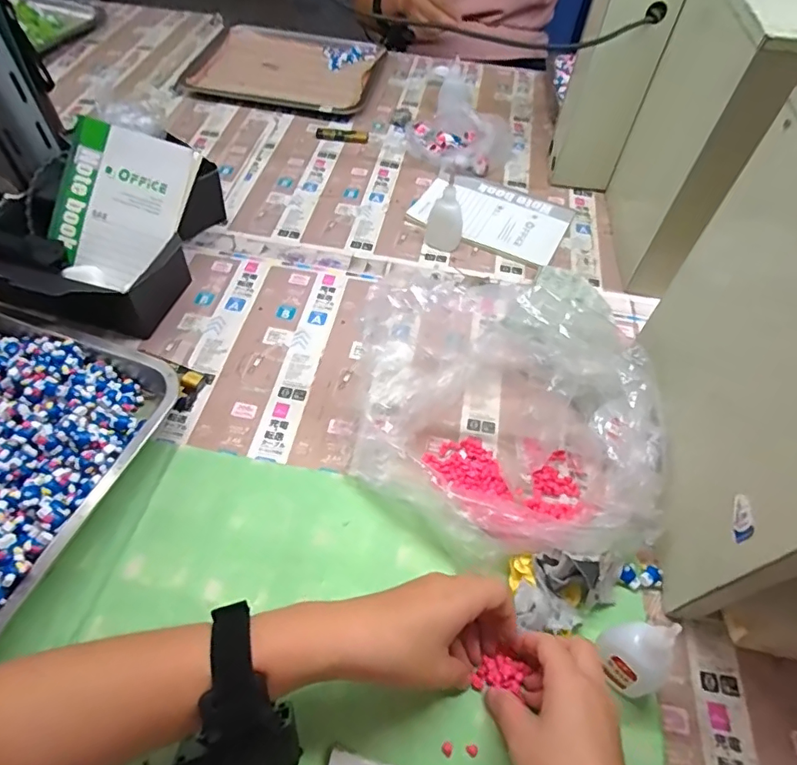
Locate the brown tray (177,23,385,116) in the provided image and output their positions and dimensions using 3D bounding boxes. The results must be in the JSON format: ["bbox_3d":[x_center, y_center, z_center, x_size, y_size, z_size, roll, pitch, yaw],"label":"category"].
[{"bbox_3d":[-0.198,-0.551,0.904,0.321,0.021,0.238,14,55,9],"label":"brown tray"}]

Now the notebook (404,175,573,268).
[{"bbox_3d":[0.127,-0.229,0.699,0.195,0.011,0.129,26,57,17],"label":"notebook"}]

